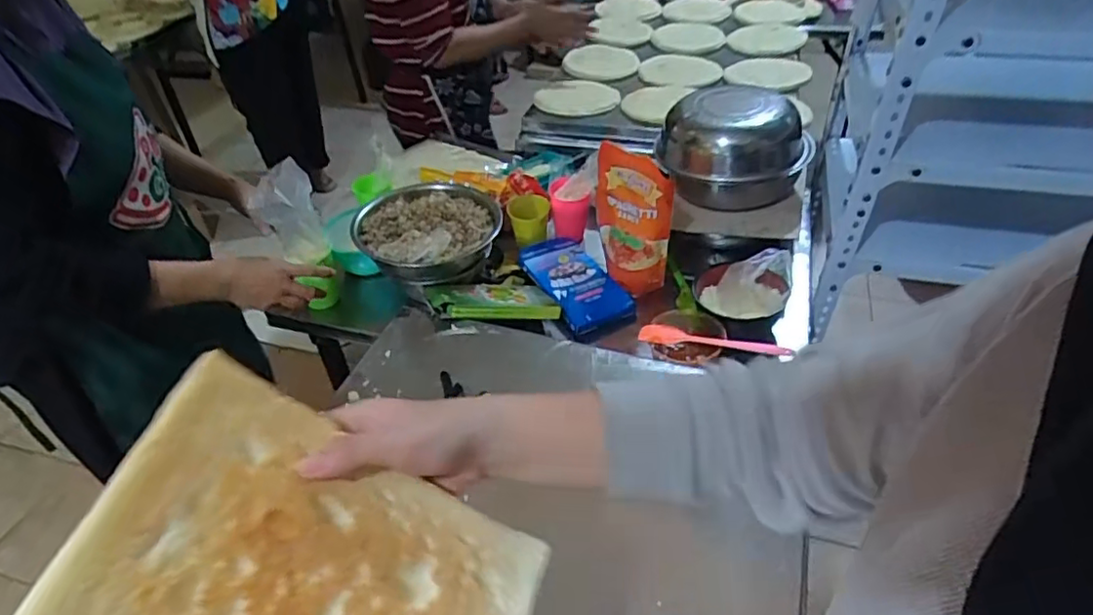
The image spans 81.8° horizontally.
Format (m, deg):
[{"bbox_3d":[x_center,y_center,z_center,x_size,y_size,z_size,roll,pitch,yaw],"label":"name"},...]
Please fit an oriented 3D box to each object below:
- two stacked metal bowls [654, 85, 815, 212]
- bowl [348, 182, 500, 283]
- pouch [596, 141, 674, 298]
[{"bbox_3d":[0.318,-0.282,1.109,0.232,0.157,0.250,-2,41,2],"label":"two stacked metal bowls"},{"bbox_3d":[-0.197,-0.126,1.057,0.228,0.091,0.230,-2,41,2],"label":"bowl"},{"bbox_3d":[0.135,-0.140,1.016,0.046,0.227,0.139,-27,46,-25],"label":"pouch"}]

